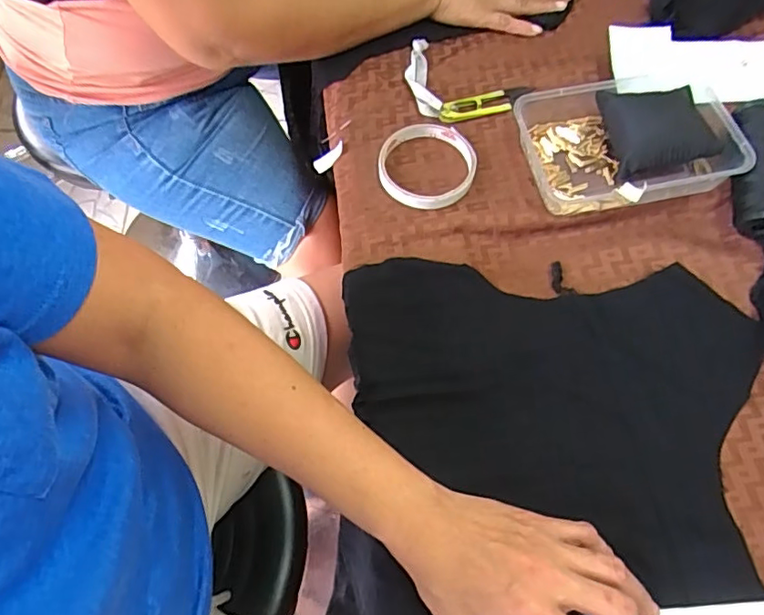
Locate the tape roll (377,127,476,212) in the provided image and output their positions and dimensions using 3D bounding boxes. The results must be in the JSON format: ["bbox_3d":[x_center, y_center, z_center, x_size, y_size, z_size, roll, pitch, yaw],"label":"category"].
[{"bbox_3d":[0.039,-0.124,0.477,0.084,0.014,0.084,0,64,0],"label":"tape roll"}]

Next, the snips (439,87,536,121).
[{"bbox_3d":[0.098,-0.191,0.511,0.094,0.012,0.021,-22,66,-10],"label":"snips"}]

